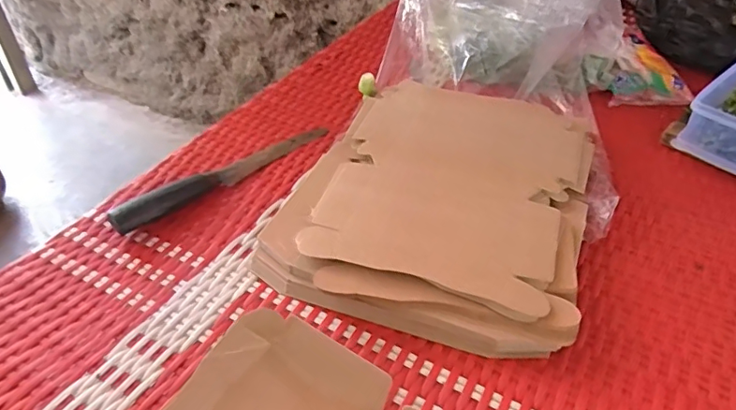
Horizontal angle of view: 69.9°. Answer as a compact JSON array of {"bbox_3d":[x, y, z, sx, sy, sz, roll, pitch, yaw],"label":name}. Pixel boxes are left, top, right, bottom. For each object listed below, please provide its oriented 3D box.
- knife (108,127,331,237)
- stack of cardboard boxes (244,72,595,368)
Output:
[{"bbox_3d":[-0.138,-0.037,0.531,0.030,0.021,0.241,32,49,31],"label":"knife"},{"bbox_3d":[0.074,-0.021,0.507,0.250,0.041,0.327,14,42,14],"label":"stack of cardboard boxes"}]

